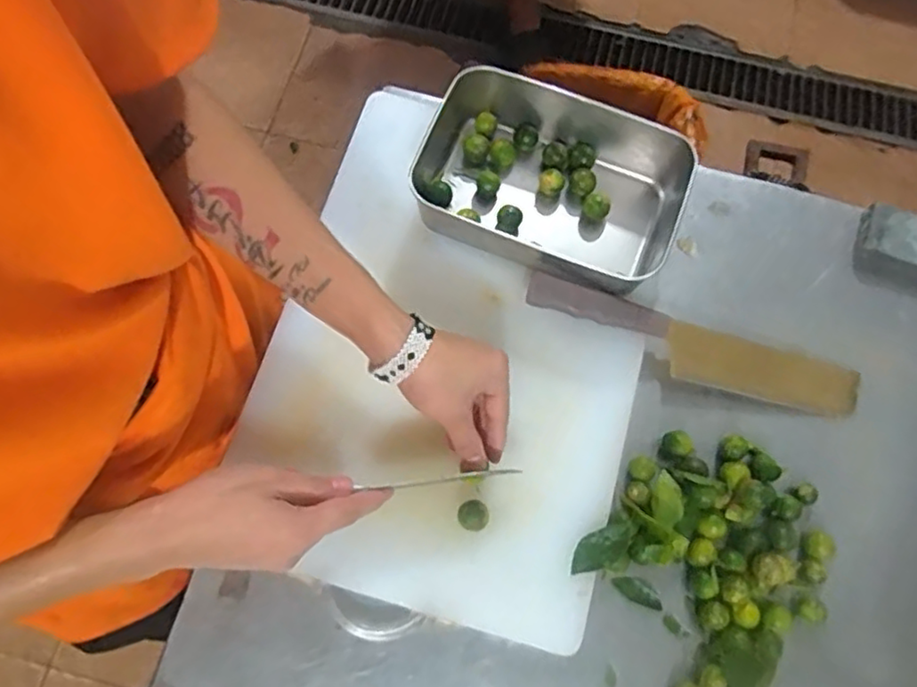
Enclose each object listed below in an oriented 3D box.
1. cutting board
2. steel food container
[{"bbox_3d":[-0.001,-0.007,0.562,0.313,0.028,0.437,16,69,5],"label":"cutting board"},{"bbox_3d":[0.077,-0.140,0.573,0.239,0.075,0.159,26,75,6],"label":"steel food container"}]

